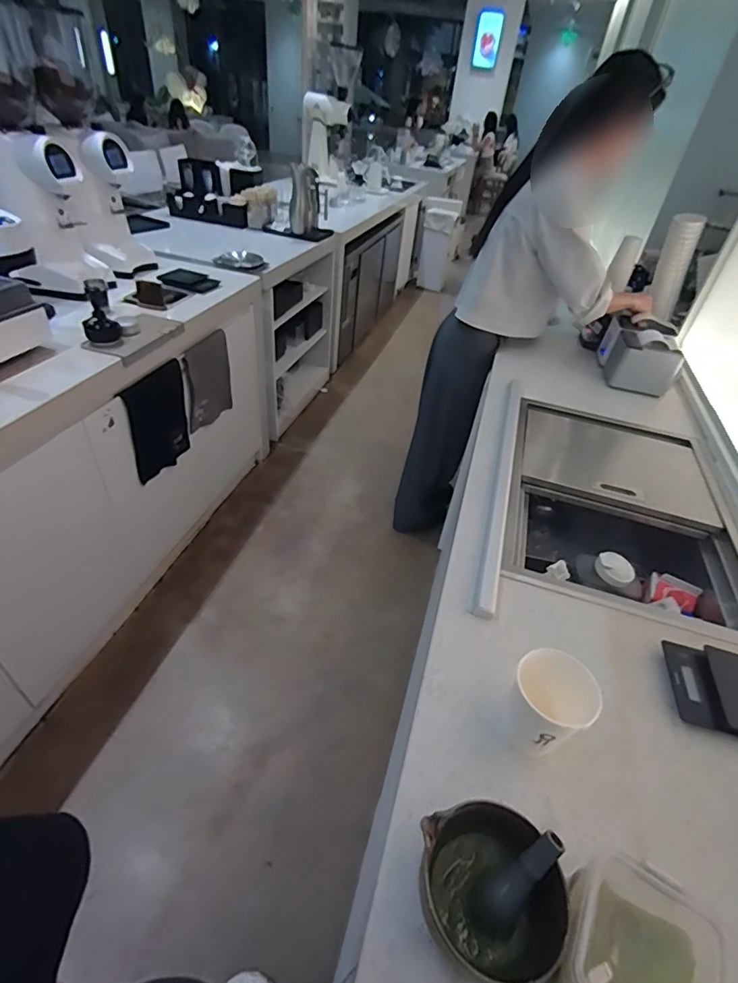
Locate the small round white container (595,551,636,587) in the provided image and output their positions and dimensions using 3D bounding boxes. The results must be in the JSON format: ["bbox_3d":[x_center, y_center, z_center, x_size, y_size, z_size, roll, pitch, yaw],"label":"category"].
[{"bbox_3d":[0.469,0.145,0.893,0.067,0.023,0.070,4,40,-3],"label":"small round white container"}]

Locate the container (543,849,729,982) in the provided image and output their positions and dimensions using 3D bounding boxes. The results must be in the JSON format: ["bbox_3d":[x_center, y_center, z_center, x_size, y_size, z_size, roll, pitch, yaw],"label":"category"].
[{"bbox_3d":[0.213,0.387,0.382,0.108,0.105,0.111,24,43,19],"label":"container"}]

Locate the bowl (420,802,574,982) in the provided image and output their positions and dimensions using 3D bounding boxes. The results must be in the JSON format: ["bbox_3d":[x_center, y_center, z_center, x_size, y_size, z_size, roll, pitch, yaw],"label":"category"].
[{"bbox_3d":[0.108,0.362,0.425,0.125,0.072,0.118,4,40,-3],"label":"bowl"}]

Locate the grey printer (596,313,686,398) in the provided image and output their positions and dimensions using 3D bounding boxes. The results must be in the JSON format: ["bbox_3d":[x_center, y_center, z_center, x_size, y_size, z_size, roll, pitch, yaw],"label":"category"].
[{"bbox_3d":[0.787,-0.399,1.368,0.168,0.154,0.251,13,40,7],"label":"grey printer"}]

